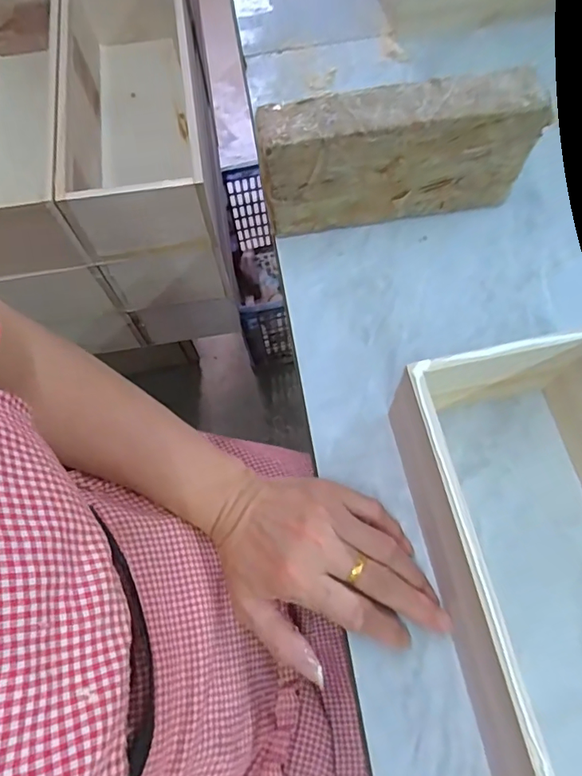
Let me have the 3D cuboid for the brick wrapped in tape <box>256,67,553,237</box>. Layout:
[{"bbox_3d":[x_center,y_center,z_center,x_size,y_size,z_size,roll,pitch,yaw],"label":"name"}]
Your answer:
[{"bbox_3d":[0.081,-0.180,0.404,0.204,0.106,0.039,-9,68,-1],"label":"brick wrapped in tape"}]

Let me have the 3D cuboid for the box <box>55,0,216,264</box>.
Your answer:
[{"bbox_3d":[-0.168,-0.299,0.544,0.130,0.113,0.343,-10,68,-1],"label":"box"}]

